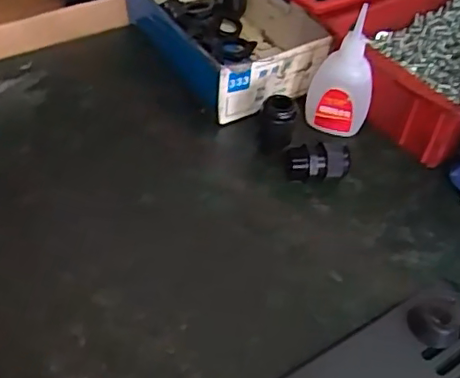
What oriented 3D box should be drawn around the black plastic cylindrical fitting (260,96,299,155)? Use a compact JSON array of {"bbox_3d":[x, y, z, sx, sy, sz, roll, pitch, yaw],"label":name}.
[{"bbox_3d":[0.033,-0.045,0.422,0.024,0.041,0.022,12,47,4],"label":"black plastic cylindrical fitting"}]

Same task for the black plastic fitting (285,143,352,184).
[{"bbox_3d":[0.060,-0.017,0.412,0.044,0.023,0.019,-4,48,-11],"label":"black plastic fitting"}]

